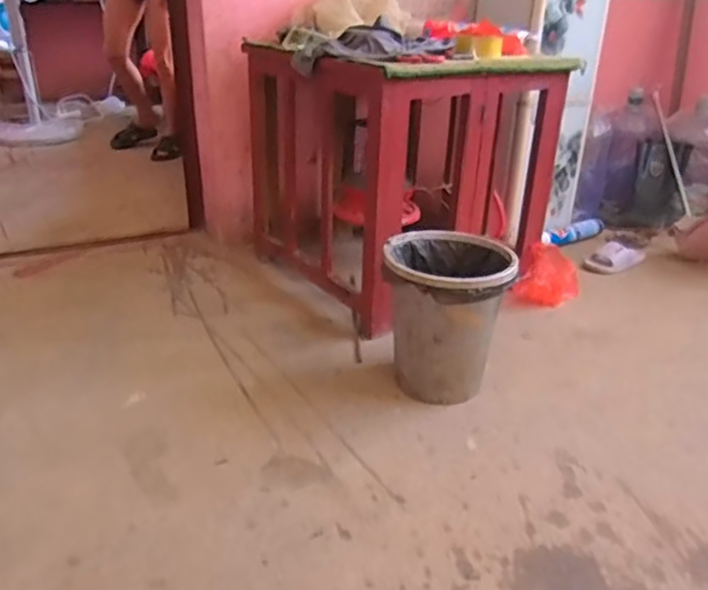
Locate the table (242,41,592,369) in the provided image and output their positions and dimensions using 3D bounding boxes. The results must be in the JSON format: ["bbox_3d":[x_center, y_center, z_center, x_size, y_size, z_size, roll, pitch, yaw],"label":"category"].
[{"bbox_3d":[0.168,-0.362,1.711,0.787,0.620,0.639,-19,33,-35],"label":"table"}]

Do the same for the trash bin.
[{"bbox_3d":[0.184,0.044,1.305,0.241,0.298,0.236,1,26,0],"label":"trash bin"}]

